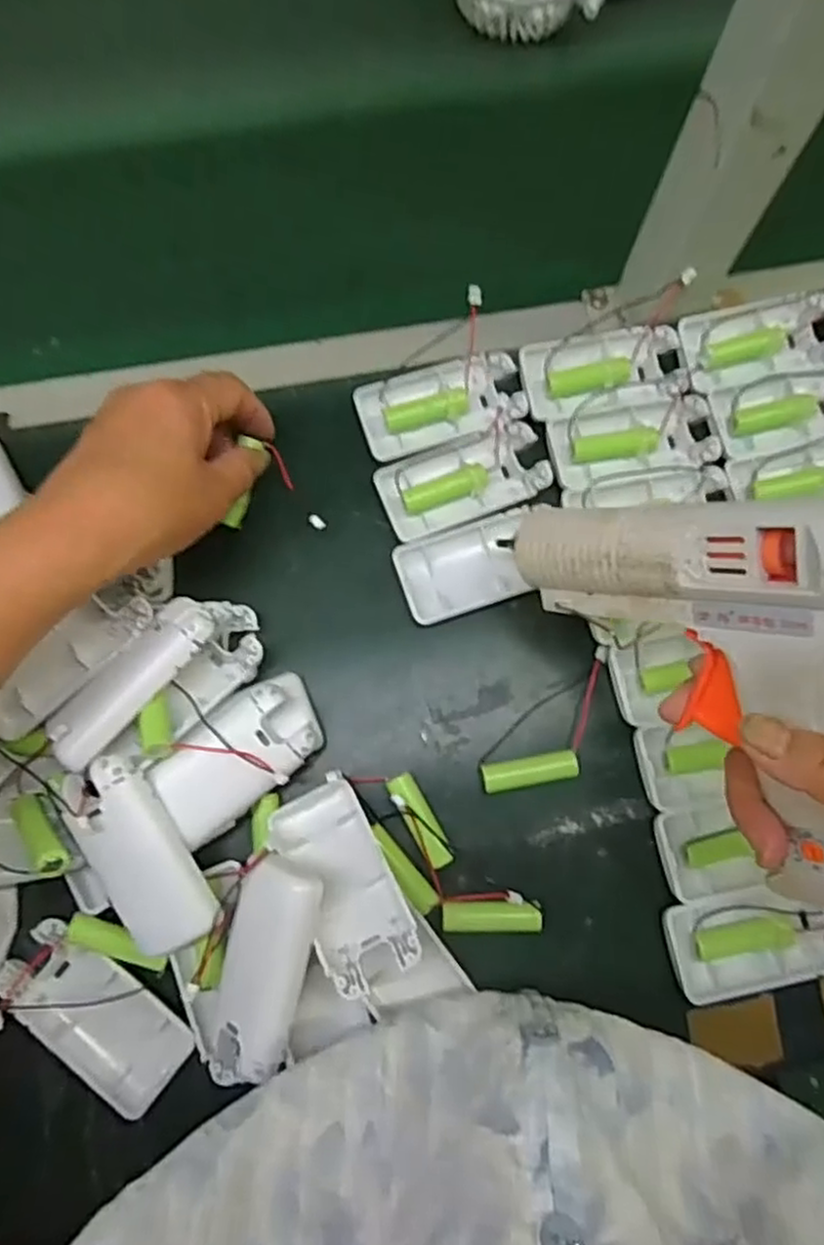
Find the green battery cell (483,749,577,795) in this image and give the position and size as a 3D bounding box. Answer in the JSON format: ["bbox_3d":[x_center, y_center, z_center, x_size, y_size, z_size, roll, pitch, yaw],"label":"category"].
[{"bbox_3d":[0.062,0.079,0.371,0.050,0.013,0.014,-9,79,-4],"label":"green battery cell"}]

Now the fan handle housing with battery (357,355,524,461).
[{"bbox_3d":[0.016,-0.126,0.409,0.093,0.016,0.045,-19,79,-6],"label":"fan handle housing with battery"}]

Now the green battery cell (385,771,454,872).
[{"bbox_3d":[0.005,0.102,0.364,0.014,0.017,0.050,-30,81,-8],"label":"green battery cell"}]

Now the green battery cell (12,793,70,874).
[{"bbox_3d":[-0.178,0.100,0.337,0.011,0.014,0.051,-48,51,-7],"label":"green battery cell"}]

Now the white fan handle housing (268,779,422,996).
[{"bbox_3d":[-0.033,0.125,0.339,0.044,0.014,0.093,-29,60,-5],"label":"white fan handle housing"}]

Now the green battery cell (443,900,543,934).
[{"bbox_3d":[0.040,0.148,0.354,0.048,0.012,0.015,0,78,-2],"label":"green battery cell"}]

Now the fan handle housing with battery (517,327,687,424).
[{"bbox_3d":[0.114,-0.147,0.413,0.094,0.015,0.045,-11,79,-4],"label":"fan handle housing with battery"}]

